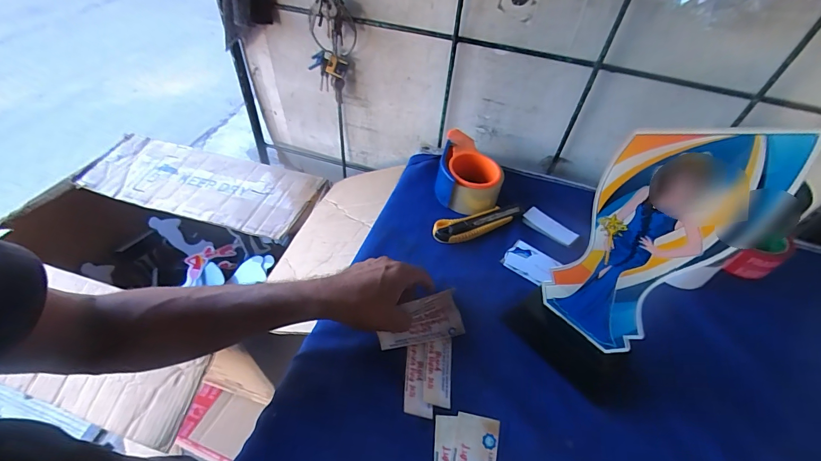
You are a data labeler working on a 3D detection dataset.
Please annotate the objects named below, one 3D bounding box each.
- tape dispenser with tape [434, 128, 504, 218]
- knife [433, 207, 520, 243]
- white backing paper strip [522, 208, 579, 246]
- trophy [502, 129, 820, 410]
[{"bbox_3d":[0.097,-0.094,0.604,0.097,0.066,0.125,12,48,7],"label":"tape dispenser with tape"},{"bbox_3d":[0.103,-0.010,0.557,0.142,0.022,0.036,-15,50,-17],"label":"knife"},{"bbox_3d":[0.212,-0.007,0.562,0.080,0.009,0.035,34,54,25],"label":"white backing paper strip"},{"bbox_3d":[0.184,0.043,0.326,0.129,0.284,0.053,31,53,22],"label":"trophy"}]

